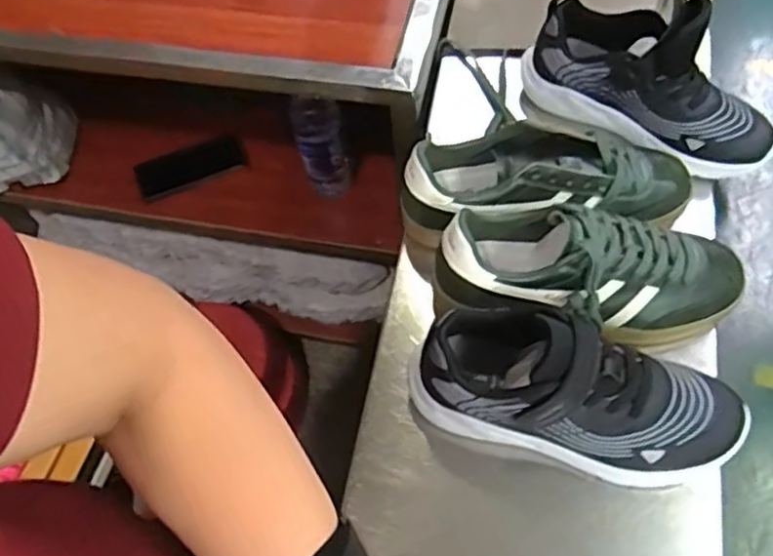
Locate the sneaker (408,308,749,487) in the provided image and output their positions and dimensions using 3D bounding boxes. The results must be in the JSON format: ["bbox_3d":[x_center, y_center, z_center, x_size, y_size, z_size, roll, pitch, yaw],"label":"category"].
[{"bbox_3d":[0.135,0.081,0.489,0.231,0.108,0.084,13,63,12],"label":"sneaker"}]

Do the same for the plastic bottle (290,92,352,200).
[{"bbox_3d":[-0.090,-0.188,0.948,0.064,0.167,0.077,-14,60,-2],"label":"plastic bottle"}]

